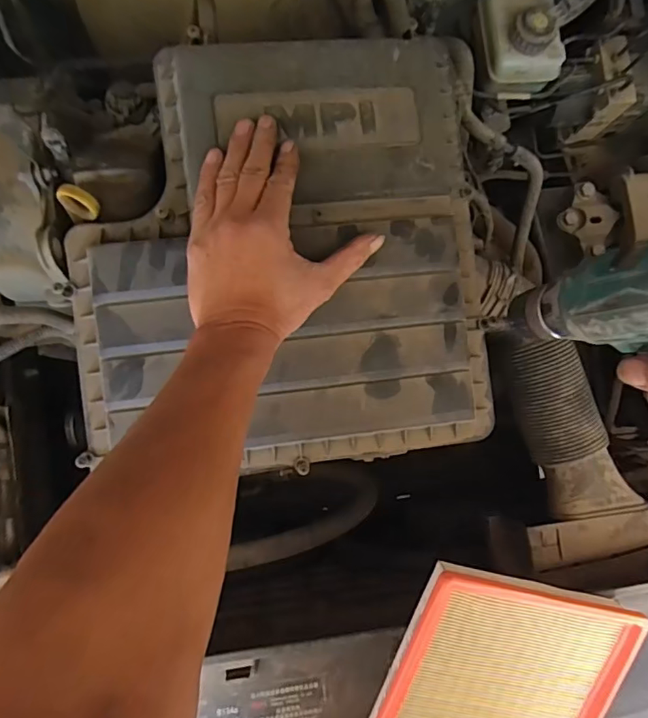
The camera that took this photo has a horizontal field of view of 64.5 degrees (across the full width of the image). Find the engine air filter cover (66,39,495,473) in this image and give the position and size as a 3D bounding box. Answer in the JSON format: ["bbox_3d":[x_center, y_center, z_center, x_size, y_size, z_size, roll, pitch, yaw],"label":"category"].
[{"bbox_3d":[-0.032,-0.083,0.427,0.348,0.062,0.339,-6,85,-6],"label":"engine air filter cover"}]

